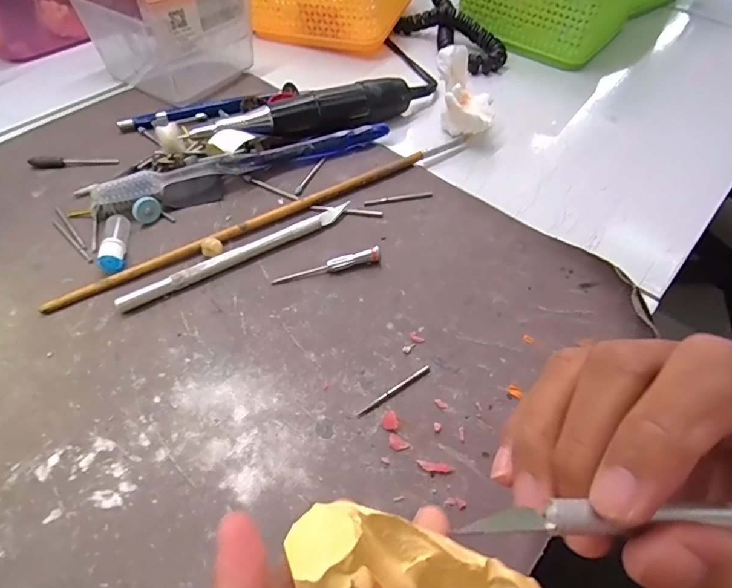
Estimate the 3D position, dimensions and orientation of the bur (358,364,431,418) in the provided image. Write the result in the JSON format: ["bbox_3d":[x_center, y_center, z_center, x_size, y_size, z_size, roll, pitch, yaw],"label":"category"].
[{"bbox_3d":[0.013,0.043,0.216,0.041,0.004,0.004,-29,59,-22],"label":"bur"}]

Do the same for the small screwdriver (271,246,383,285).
[{"bbox_3d":[-0.021,-0.016,0.257,0.059,0.009,0.006,-11,54,-11],"label":"small screwdriver"}]

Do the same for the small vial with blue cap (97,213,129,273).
[{"bbox_3d":[-0.137,-0.029,0.259,0.012,0.011,0.036,-10,53,-10],"label":"small vial with blue cap"}]

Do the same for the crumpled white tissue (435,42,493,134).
[{"bbox_3d":[0.068,-0.142,0.339,0.028,0.027,0.064,-10,78,-10],"label":"crumpled white tissue"}]

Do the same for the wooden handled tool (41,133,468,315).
[{"bbox_3d":[-0.043,-0.051,0.283,0.273,0.008,0.015,-29,59,-22],"label":"wooden handled tool"}]

